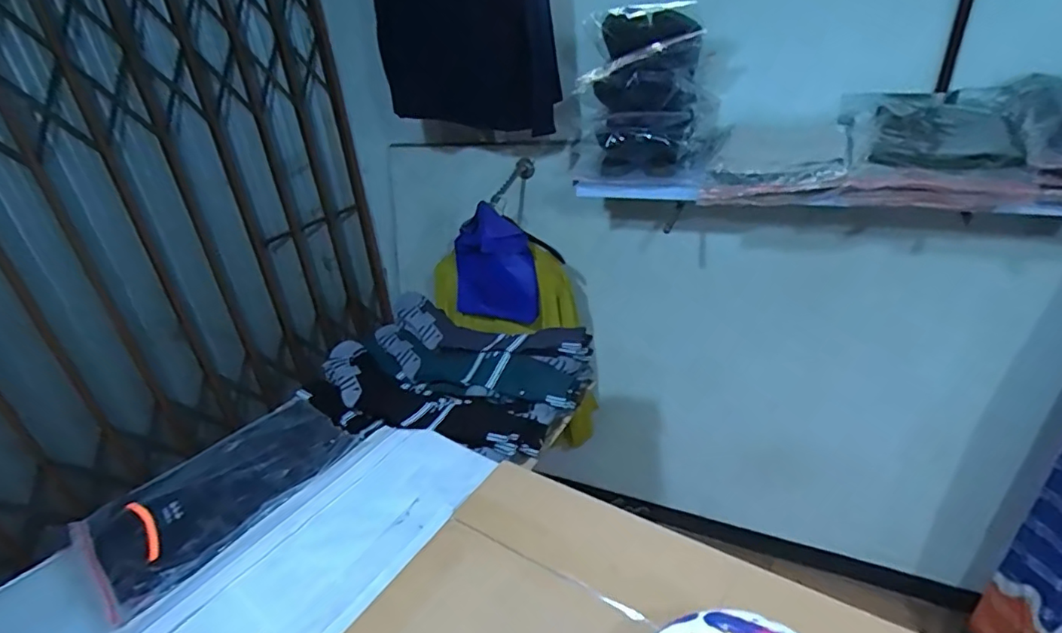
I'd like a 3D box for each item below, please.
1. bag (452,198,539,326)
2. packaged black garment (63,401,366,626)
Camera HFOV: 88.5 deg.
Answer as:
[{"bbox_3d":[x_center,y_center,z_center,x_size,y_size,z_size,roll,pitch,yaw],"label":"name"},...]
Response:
[{"bbox_3d":[-0.104,-0.130,1.546,0.226,0.361,0.084,-7,29,-2],"label":"bag"},{"bbox_3d":[-0.498,0.275,0.890,0.295,0.039,0.379,19,38,37],"label":"packaged black garment"}]

